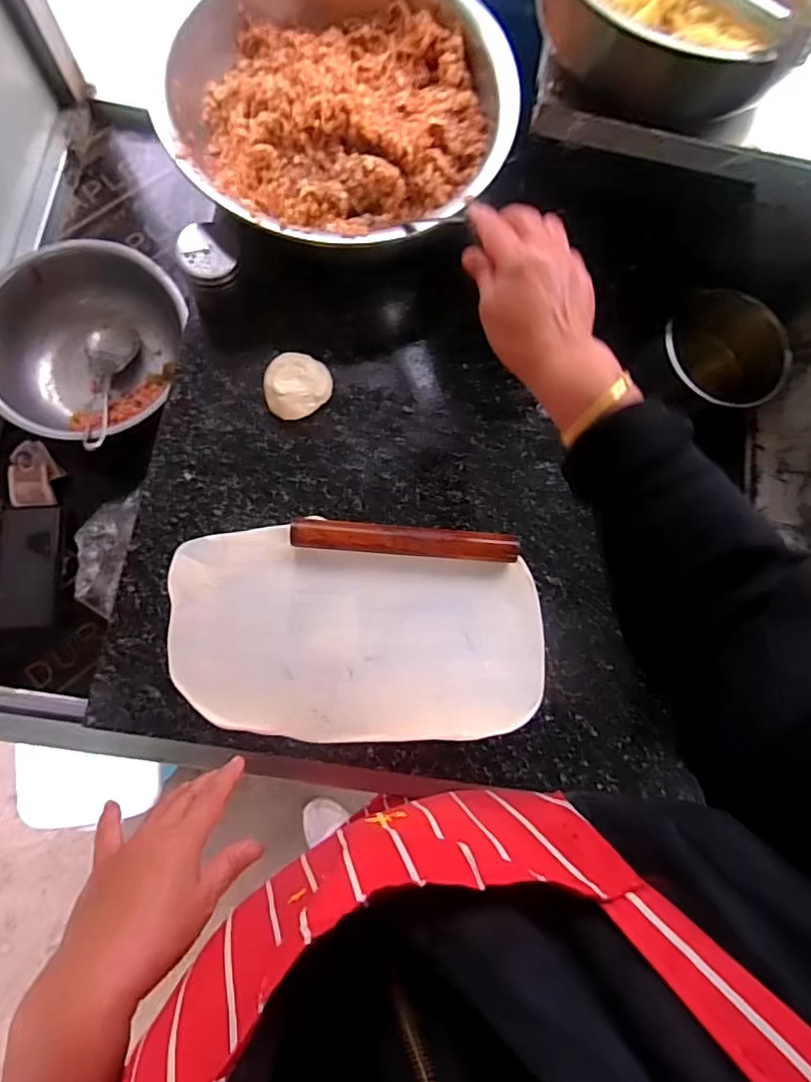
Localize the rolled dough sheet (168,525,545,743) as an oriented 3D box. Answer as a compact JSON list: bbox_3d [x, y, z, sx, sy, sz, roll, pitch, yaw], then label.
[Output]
[{"bbox_3d":[-0.045,0.100,0.573,0.371,0.010,0.195,3,81,-6],"label":"rolled dough sheet"}]

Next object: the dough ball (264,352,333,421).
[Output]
[{"bbox_3d":[-0.117,-0.168,0.602,0.070,0.031,0.067,0,80,-1],"label":"dough ball"}]

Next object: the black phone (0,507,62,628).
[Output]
[{"bbox_3d":[-0.500,0.034,0.740,0.082,0.011,0.155,0,87,3],"label":"black phone"}]

